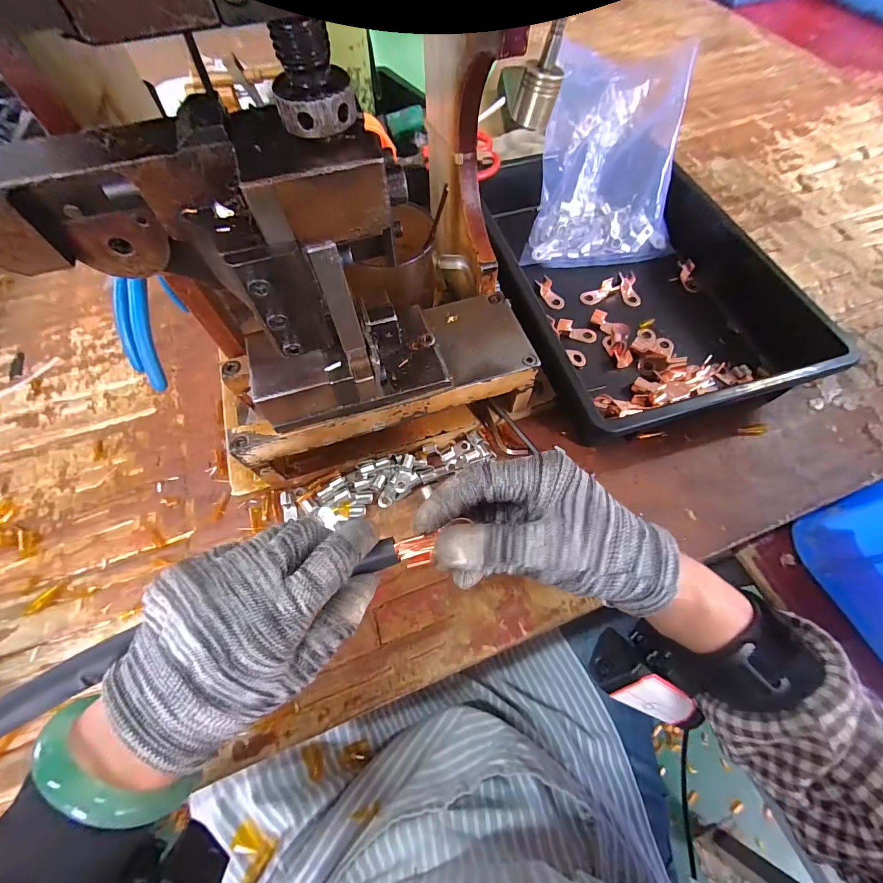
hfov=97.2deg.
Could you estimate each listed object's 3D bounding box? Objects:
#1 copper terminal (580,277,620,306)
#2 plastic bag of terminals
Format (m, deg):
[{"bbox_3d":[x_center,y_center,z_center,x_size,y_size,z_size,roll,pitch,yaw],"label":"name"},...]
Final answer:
[{"bbox_3d":[0.180,-0.170,0.443,0.044,0.007,0.018,-31,67,-1],"label":"copper terminal"},{"bbox_3d":[0.174,-0.306,0.424,0.146,0.206,0.099,14,33,29],"label":"plastic bag of terminals"}]

